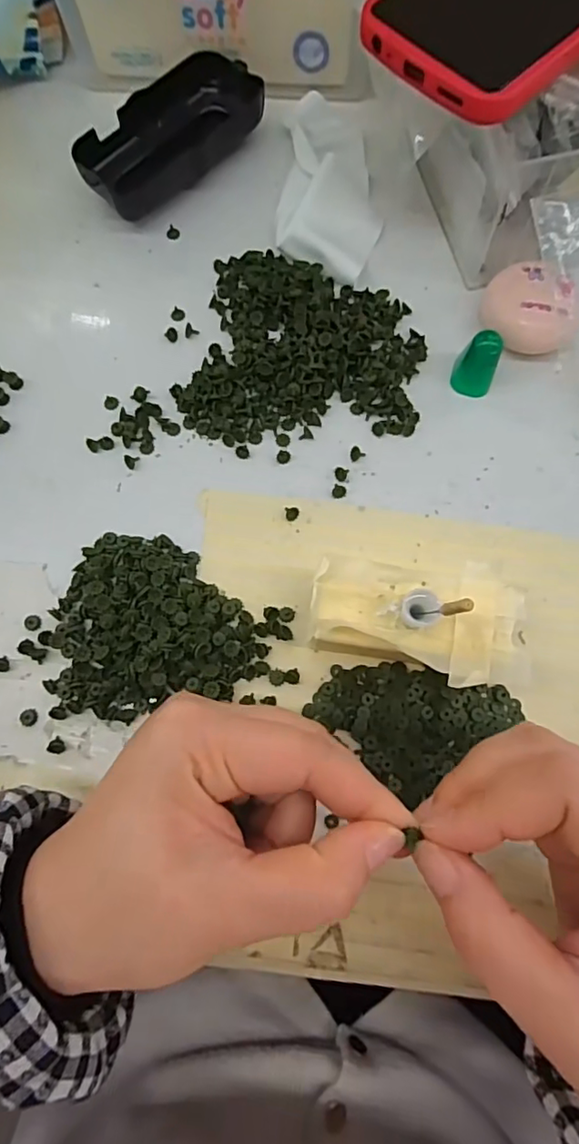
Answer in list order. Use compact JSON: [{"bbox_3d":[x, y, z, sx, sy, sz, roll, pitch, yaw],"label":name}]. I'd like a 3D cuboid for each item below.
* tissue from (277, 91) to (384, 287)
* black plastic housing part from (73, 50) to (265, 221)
[{"bbox_3d":[0.023,-0.219,0.302,0.053,0.016,0.127,4,76,2],"label":"tissue"},{"bbox_3d":[-0.066,-0.241,0.307,0.054,0.026,0.108,43,80,11],"label":"black plastic housing part"}]

